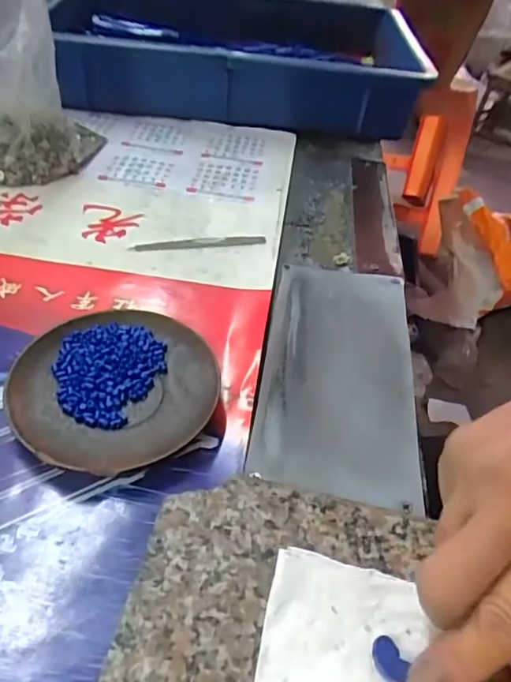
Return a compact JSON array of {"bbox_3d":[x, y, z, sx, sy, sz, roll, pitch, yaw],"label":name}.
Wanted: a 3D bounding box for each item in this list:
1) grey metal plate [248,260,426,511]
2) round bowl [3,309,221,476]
[{"bbox_3d":[0.052,0.013,0.347,0.091,0.009,0.191,8,44,2],"label":"grey metal plate"},{"bbox_3d":[-0.079,0.027,0.310,0.109,0.018,0.111,3,44,-3],"label":"round bowl"}]

